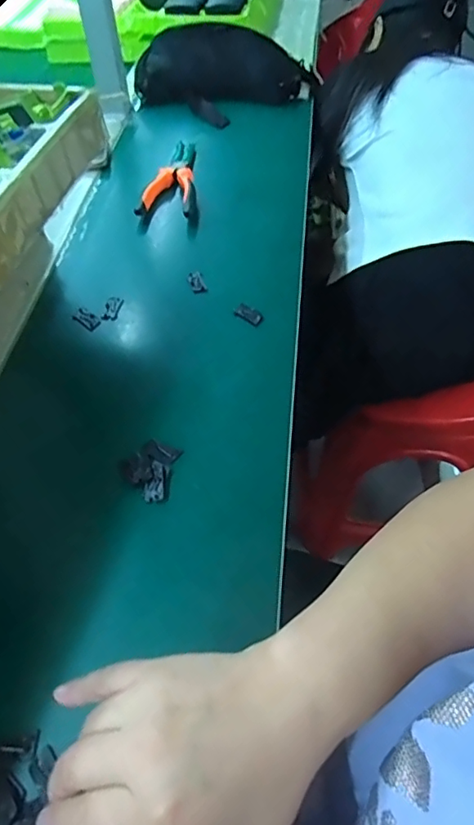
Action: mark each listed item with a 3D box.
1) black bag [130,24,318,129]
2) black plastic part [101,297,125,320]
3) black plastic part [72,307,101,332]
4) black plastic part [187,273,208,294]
[{"bbox_3d":[-0.017,-0.564,0.886,0.255,0.074,0.200,22,57,18],"label":"black bag"},{"bbox_3d":[-0.142,-0.118,0.608,0.018,0.009,0.031,9,54,10],"label":"black plastic part"},{"bbox_3d":[-0.168,-0.104,0.596,0.034,0.006,0.019,33,60,24],"label":"black plastic part"},{"bbox_3d":[-0.047,-0.152,0.627,0.017,0.009,0.033,-16,54,-10],"label":"black plastic part"}]

